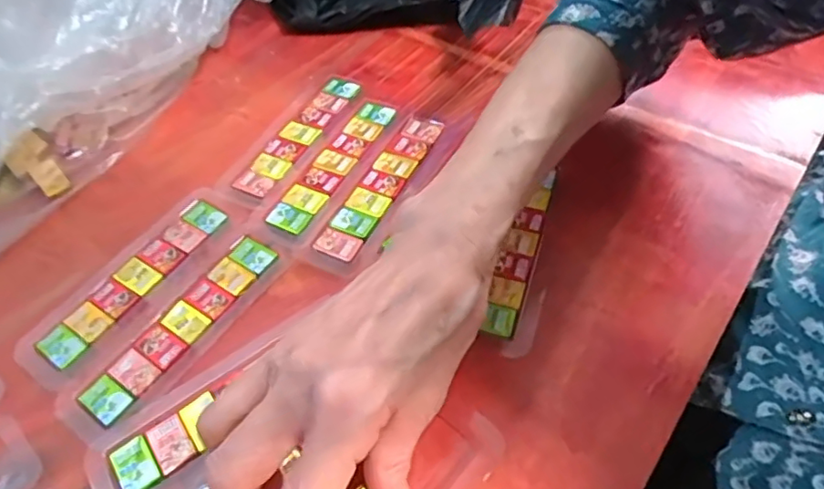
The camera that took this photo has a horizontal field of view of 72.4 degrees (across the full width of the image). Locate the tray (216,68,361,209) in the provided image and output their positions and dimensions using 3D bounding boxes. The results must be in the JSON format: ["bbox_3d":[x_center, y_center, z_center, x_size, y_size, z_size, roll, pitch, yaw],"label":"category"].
[{"bbox_3d":[-0.077,-0.079,0.386,0.042,0.005,0.140,20,58,19],"label":"tray"}]

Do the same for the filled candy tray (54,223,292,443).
[{"bbox_3d":[-0.123,0.040,0.299,0.043,0.006,0.135,29,61,24],"label":"filled candy tray"}]

